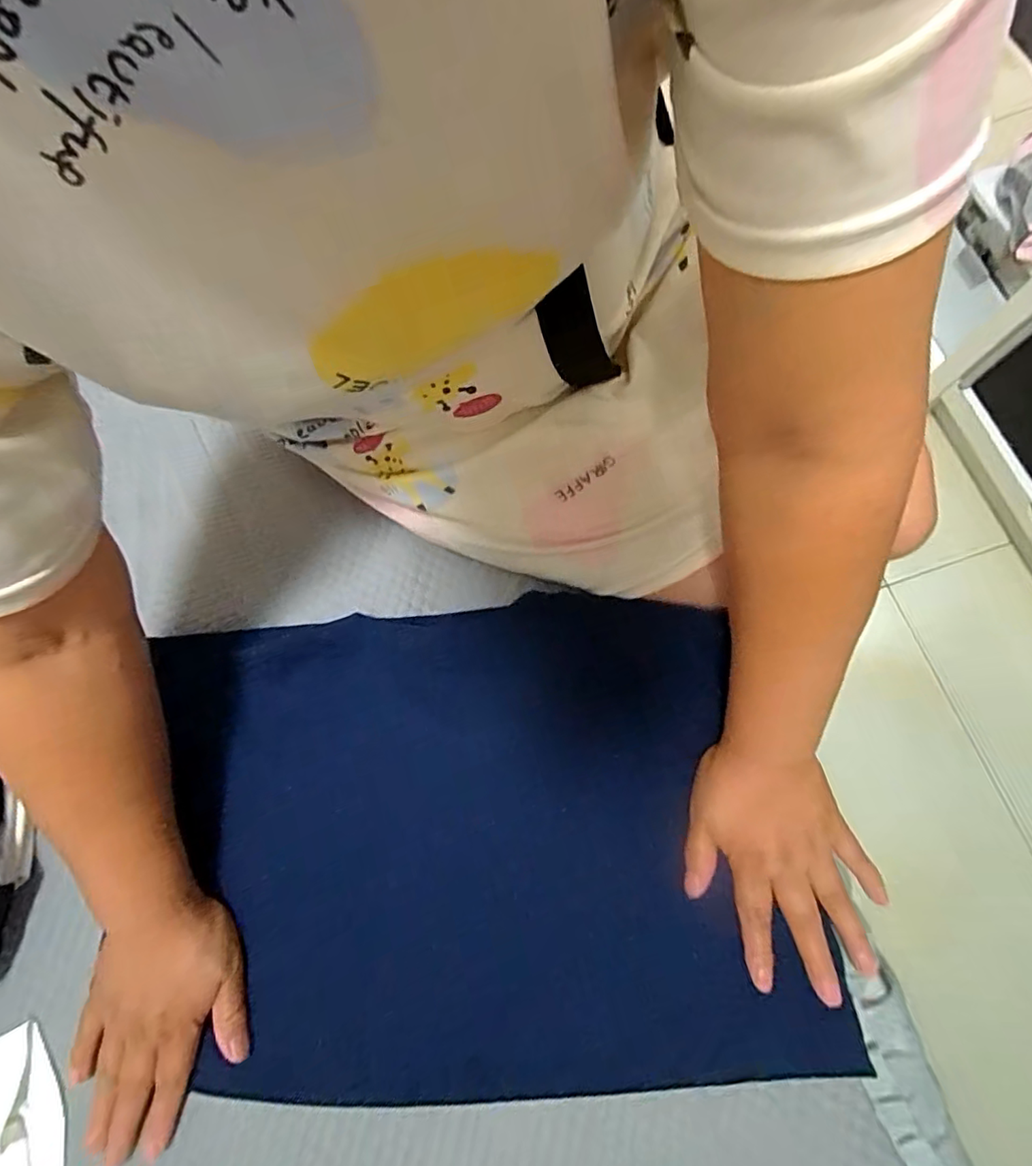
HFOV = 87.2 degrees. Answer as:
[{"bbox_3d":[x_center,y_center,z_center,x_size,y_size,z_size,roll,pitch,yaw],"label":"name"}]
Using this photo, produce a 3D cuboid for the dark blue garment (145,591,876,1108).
[{"bbox_3d":[-0.026,0.176,0.385,0.448,0.046,0.331,-7,76,-2],"label":"dark blue garment"}]

